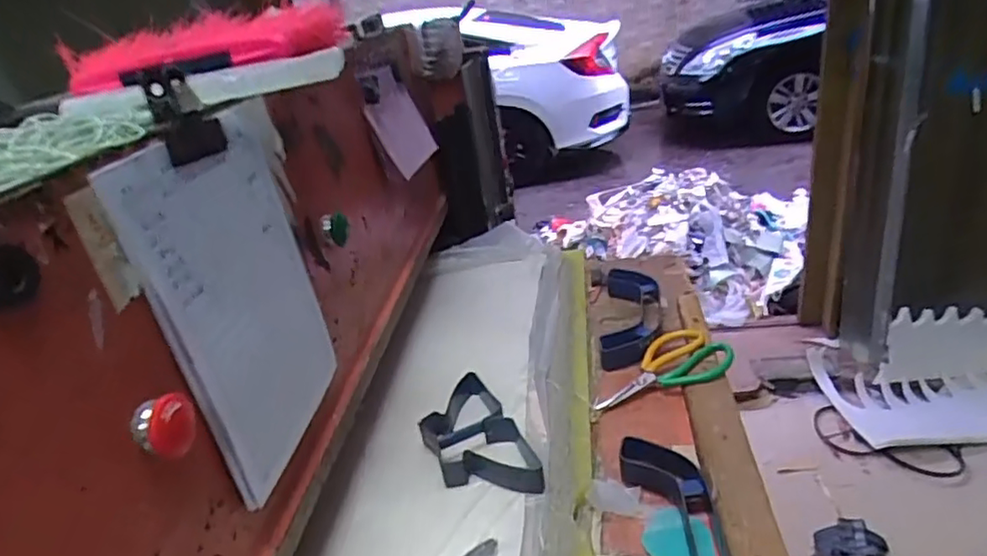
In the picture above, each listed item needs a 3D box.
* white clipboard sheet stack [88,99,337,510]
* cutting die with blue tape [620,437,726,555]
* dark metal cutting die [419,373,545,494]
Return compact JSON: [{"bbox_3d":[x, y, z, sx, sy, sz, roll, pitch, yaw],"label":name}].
[{"bbox_3d":[-0.194,0.009,0.502,0.010,0.260,0.213,-8,26,10],"label":"white clipboard sheet stack"},{"bbox_3d":[0.168,0.239,0.571,0.084,0.032,0.231,-4,28,9],"label":"cutting die with blue tape"},{"bbox_3d":[-0.026,0.173,0.693,0.099,0.028,0.185,-11,30,-16],"label":"dark metal cutting die"}]

